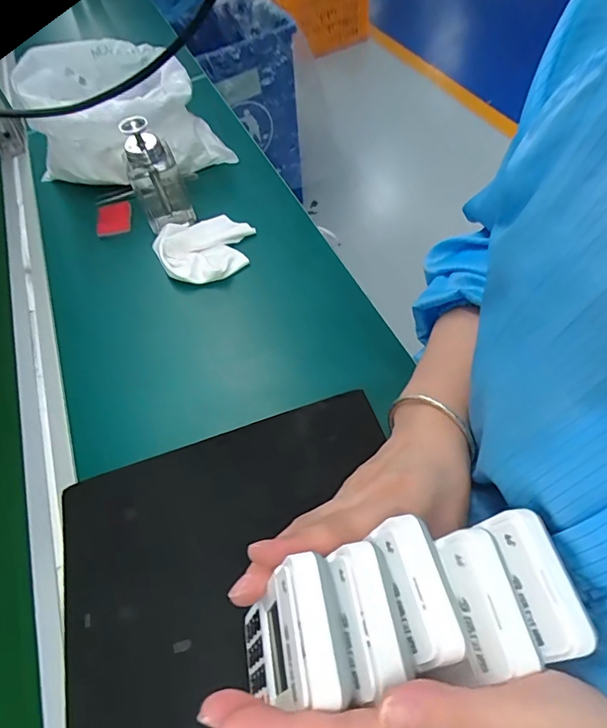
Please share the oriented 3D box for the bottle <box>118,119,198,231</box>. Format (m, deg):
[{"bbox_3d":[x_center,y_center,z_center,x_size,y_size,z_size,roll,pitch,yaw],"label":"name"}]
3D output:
[{"bbox_3d":[-0.168,-0.219,0.528,0.056,0.115,0.068,-19,54,-8],"label":"bottle"}]

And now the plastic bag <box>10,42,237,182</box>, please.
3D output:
[{"bbox_3d":[-0.224,-0.296,0.582,0.198,0.153,0.180,23,59,21],"label":"plastic bag"}]

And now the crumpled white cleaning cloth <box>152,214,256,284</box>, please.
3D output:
[{"bbox_3d":[-0.103,-0.130,0.518,0.105,0.034,0.084,-29,56,-16],"label":"crumpled white cleaning cloth"}]

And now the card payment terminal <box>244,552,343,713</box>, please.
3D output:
[{"bbox_3d":[-0.011,0.132,0.225,0.016,0.086,0.054,7,50,-21],"label":"card payment terminal"}]

